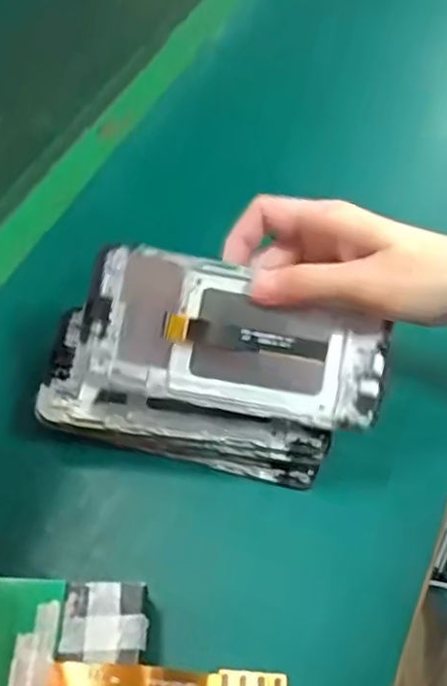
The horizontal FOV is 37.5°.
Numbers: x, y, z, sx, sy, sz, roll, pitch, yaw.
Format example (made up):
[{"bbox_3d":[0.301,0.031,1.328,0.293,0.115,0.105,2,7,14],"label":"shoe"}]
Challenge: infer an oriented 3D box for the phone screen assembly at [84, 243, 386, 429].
[{"bbox_3d":[0.007,-0.002,0.339,0.156,0.009,0.072,12,88,-2],"label":"phone screen assembly"}]

